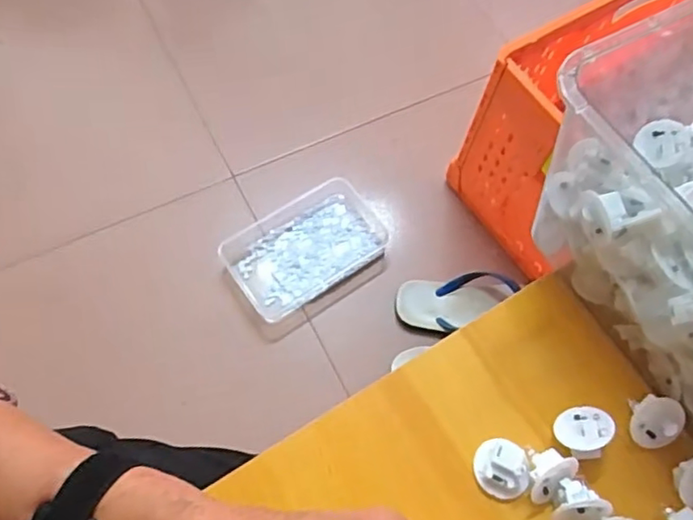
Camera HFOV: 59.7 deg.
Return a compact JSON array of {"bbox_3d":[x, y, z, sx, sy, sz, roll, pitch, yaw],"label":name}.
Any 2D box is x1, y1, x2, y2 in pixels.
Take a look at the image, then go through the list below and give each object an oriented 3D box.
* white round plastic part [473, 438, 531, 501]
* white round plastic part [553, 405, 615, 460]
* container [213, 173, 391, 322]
[{"bbox_3d":[0.089,0.120,0.346,0.029,0.013,0.031,1,65,-3],"label":"white round plastic part"},{"bbox_3d":[0.139,0.103,0.354,0.033,0.015,0.032,-43,38,-24],"label":"white round plastic part"},{"bbox_3d":[-0.059,-0.020,0.945,0.242,0.042,0.139,-31,71,-17],"label":"container"}]

